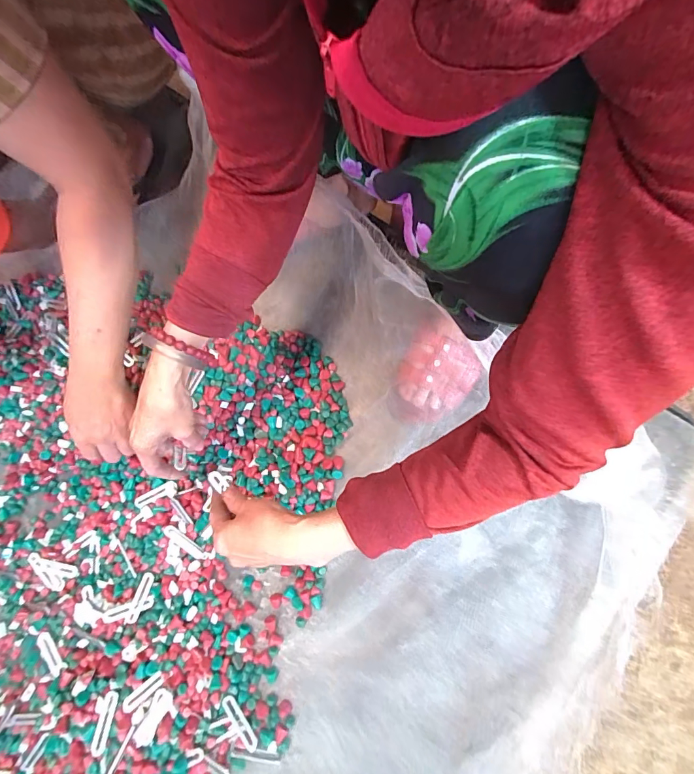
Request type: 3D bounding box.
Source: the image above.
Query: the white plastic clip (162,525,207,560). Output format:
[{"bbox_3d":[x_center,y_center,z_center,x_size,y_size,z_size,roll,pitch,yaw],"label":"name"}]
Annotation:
[{"bbox_3d":[-0.204,0.196,0.491,0.063,0.006,0.013,40,81,-5],"label":"white plastic clip"}]

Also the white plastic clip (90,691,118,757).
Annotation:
[{"bbox_3d":[-0.262,0.363,0.420,0.014,0.004,0.060,9,77,7],"label":"white plastic clip"}]

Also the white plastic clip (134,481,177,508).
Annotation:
[{"bbox_3d":[-0.245,0.139,0.498,0.059,0.009,0.019,-25,75,-2],"label":"white plastic clip"}]

